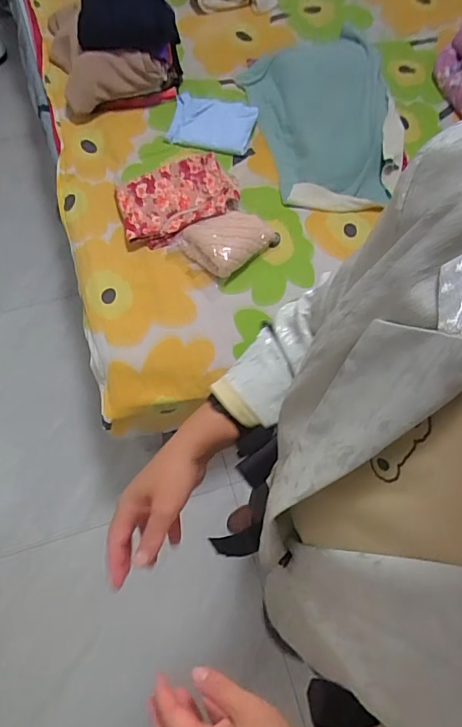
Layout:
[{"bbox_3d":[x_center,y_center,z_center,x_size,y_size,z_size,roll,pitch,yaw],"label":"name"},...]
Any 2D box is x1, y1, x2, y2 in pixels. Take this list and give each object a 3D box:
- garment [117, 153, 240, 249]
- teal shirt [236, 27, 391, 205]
[{"bbox_3d":[-0.131,-0.415,1.148,0.297,0.063,0.219,-20,71,-9],"label":"garment"},{"bbox_3d":[0.252,-0.640,1.193,0.353,0.078,0.488,-10,70,-6],"label":"teal shirt"}]

